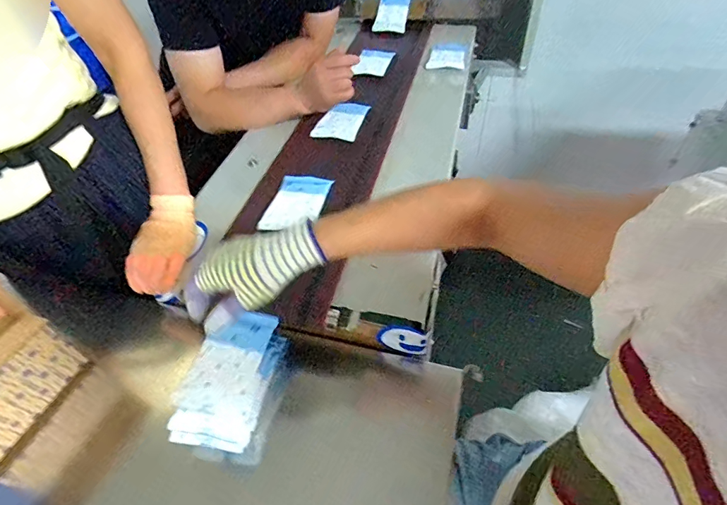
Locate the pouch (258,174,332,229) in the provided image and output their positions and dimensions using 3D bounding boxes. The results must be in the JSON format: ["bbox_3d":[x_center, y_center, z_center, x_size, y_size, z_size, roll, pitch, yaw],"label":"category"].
[{"bbox_3d":[-0.107,-0.080,0.651,0.087,0.011,0.127,10,51,13],"label":"pouch"}]

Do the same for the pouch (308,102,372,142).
[{"bbox_3d":[-0.042,-0.264,0.816,0.094,0.015,0.124,16,53,17],"label":"pouch"}]

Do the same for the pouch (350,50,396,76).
[{"bbox_3d":[0.027,-0.462,0.976,0.076,0.025,0.136,8,51,11],"label":"pouch"}]

